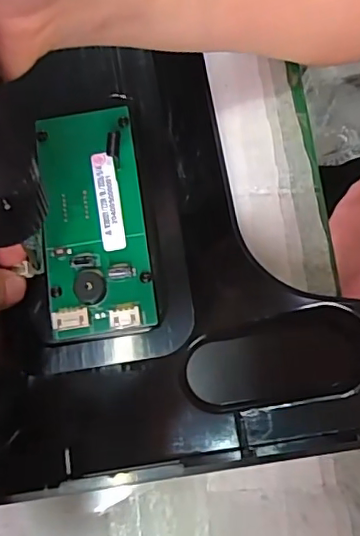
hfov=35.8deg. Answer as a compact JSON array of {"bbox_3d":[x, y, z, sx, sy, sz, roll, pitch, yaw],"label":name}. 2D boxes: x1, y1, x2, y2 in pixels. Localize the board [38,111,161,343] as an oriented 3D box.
[{"bbox_3d":[-0.040,-0.024,0.257,0.045,0.013,0.108,-9,73,-1],"label":"board"}]

